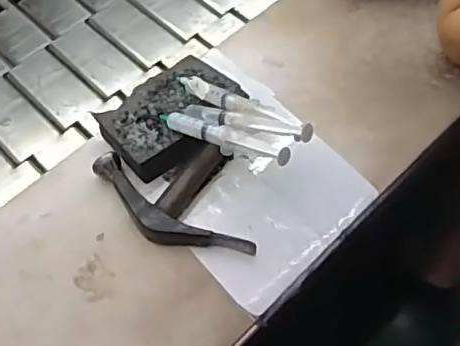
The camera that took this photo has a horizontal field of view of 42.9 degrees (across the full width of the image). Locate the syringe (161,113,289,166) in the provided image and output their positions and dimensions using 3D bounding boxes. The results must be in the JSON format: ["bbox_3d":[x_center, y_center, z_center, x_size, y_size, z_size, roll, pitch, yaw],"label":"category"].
[{"bbox_3d":[-0.013,-0.033,0.520,0.152,0.020,0.023,20,59,39],"label":"syringe"}]

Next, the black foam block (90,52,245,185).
[{"bbox_3d":[-0.056,-0.057,0.584,0.136,0.033,0.096,-35,63,-18],"label":"black foam block"}]

